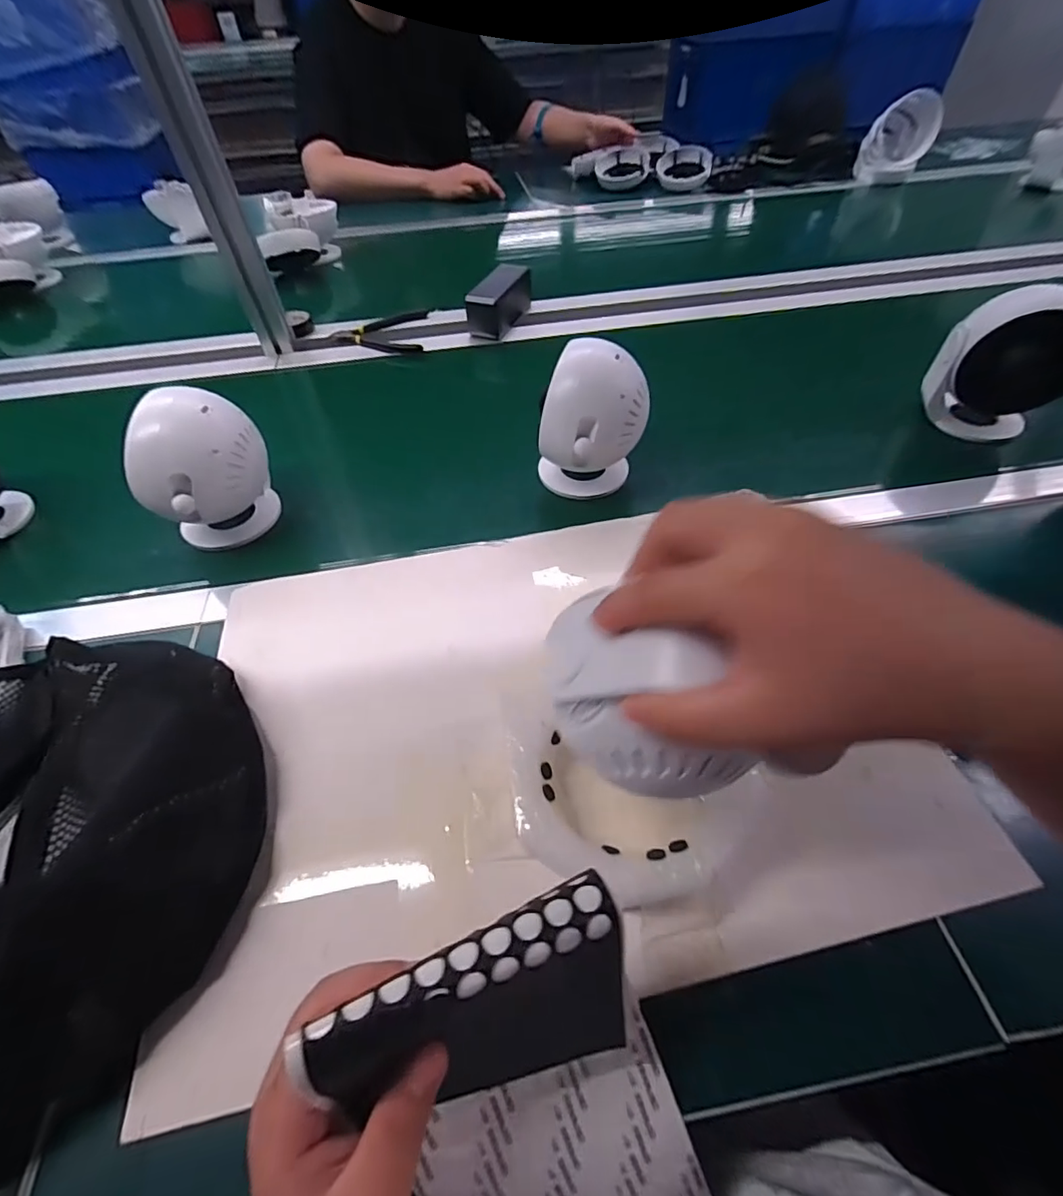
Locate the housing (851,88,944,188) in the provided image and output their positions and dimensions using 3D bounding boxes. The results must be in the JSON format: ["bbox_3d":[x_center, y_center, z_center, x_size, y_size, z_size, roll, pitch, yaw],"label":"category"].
[{"bbox_3d":[0.797,-0.993,1.126,0.128,0.144,0.084,24,56,21],"label":"housing"}]

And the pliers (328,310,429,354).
[{"bbox_3d":[-0.224,-0.393,0.762,0.134,0.009,0.117,-4,51,-1],"label":"pliers"}]

